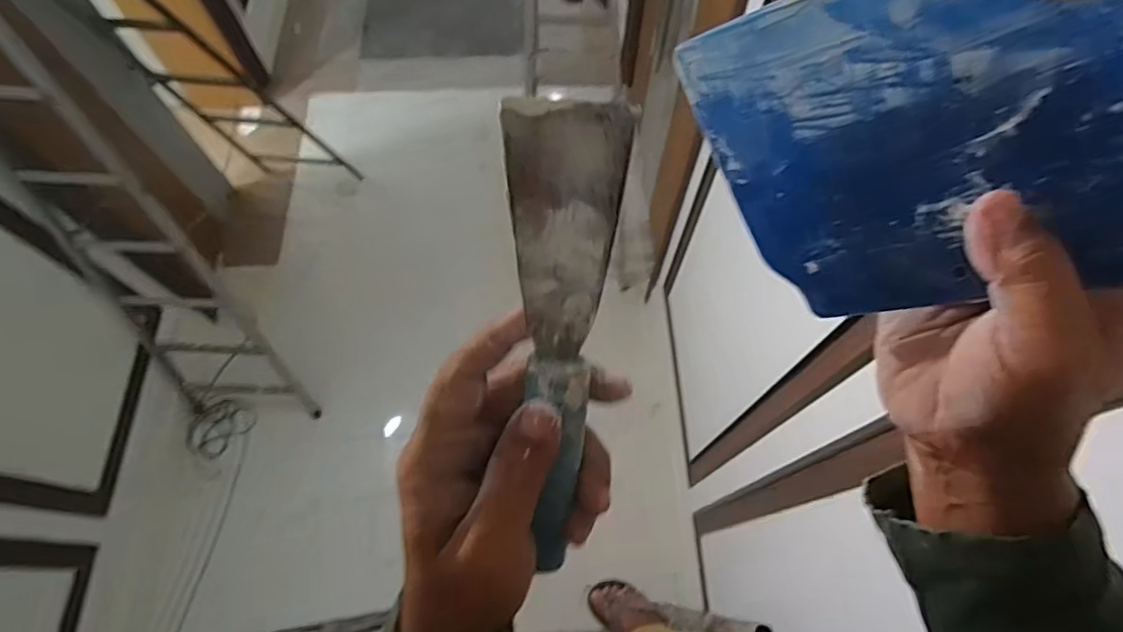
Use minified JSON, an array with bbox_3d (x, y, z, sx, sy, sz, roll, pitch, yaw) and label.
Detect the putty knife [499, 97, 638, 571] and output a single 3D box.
[{"bbox_3d":[0.002,0.015,0.216,0.040,0.011,0.177,0,108,-1],"label":"putty knife"}]

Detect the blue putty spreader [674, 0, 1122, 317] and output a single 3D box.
[{"bbox_3d":[0.137,-0.067,0.210,0.006,0.160,0.126,-32,108,-52],"label":"blue putty spreader"}]

